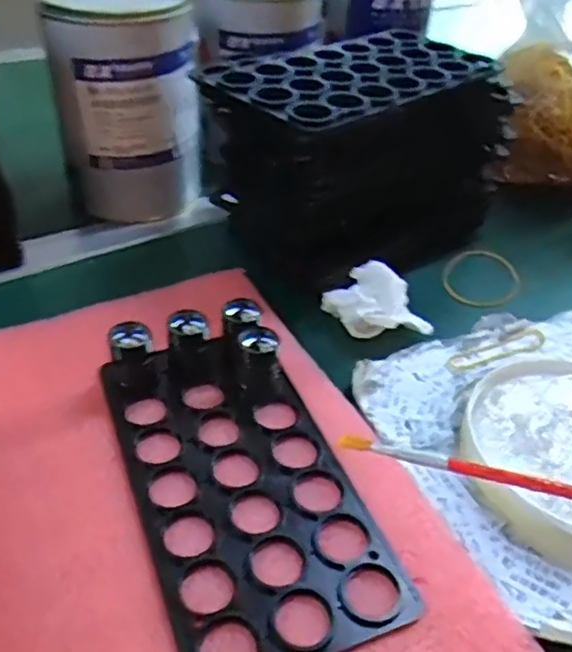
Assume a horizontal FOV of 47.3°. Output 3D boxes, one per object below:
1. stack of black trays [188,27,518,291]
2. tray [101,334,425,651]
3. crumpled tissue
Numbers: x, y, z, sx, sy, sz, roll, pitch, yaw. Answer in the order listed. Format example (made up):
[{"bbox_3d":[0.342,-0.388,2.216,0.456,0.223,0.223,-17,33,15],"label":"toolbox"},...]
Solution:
[{"bbox_3d":[0.053,-0.125,0.476,0.215,0.132,0.120,-26,48,-32],"label":"stack of black trays"},{"bbox_3d":[-0.022,0.071,0.317,0.098,0.012,0.184,-12,42,-20],"label":"tray"},{"bbox_3d":[0.058,-0.016,0.422,0.057,0.033,0.048,-9,41,-16],"label":"crumpled tissue"}]

